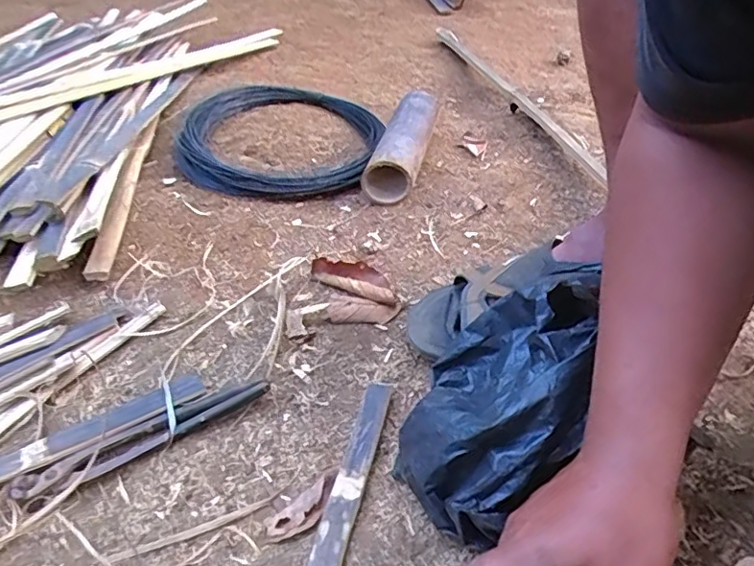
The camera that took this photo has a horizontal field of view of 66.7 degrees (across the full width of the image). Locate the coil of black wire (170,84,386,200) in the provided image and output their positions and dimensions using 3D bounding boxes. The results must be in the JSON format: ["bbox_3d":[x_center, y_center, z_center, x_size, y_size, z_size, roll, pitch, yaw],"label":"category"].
[{"bbox_3d":[-0.157,-0.245,0.909,0.316,0.056,0.345,-3,41,2],"label":"coil of black wire"}]

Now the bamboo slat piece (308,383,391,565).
[{"bbox_3d":[-0.022,0.165,0.469,0.025,0.013,0.207,7,43,12],"label":"bamboo slat piece"}]

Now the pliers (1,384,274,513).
[{"bbox_3d":[-0.202,0.137,0.508,0.215,0.018,0.031,-25,45,-22],"label":"pliers"}]

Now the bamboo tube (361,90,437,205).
[{"bbox_3d":[0.040,-0.211,0.848,0.066,0.066,0.243,6,43,12],"label":"bamboo tube"}]

